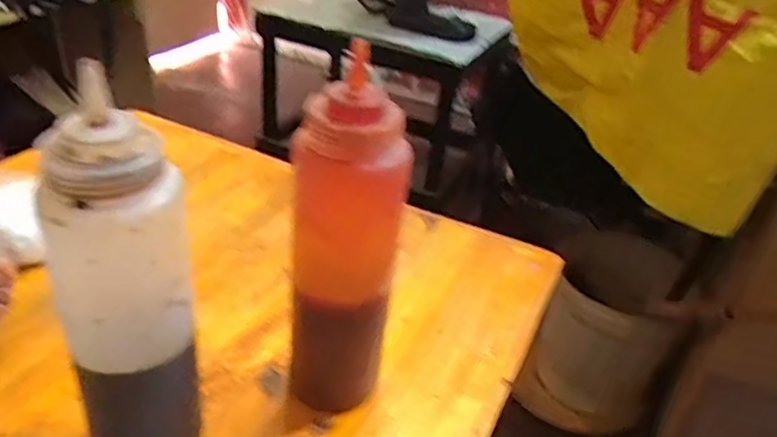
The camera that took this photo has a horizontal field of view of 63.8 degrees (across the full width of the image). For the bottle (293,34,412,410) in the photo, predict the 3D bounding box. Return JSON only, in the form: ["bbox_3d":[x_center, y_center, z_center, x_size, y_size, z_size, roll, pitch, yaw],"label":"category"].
[{"bbox_3d":[-0.028,0.030,0.411,0.065,0.247,0.058,4,34,-4],"label":"bottle"}]

